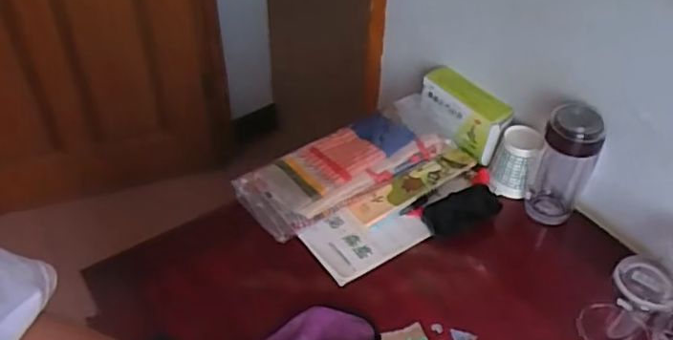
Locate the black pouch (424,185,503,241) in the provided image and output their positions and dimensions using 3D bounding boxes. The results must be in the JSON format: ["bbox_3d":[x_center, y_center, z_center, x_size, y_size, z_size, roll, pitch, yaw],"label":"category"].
[{"bbox_3d":[0.165,0.053,0.790,0.101,0.025,0.052,-20,47,-20],"label":"black pouch"}]

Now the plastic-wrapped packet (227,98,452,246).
[{"bbox_3d":[0.022,-0.009,0.851,0.318,0.055,0.122,-25,49,-25],"label":"plastic-wrapped packet"}]

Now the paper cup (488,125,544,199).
[{"bbox_3d":[0.248,-0.016,0.836,0.063,0.089,0.066,16,45,15],"label":"paper cup"}]

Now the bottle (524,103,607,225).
[{"bbox_3d":[0.292,-0.004,0.775,0.073,0.169,0.058,19,46,19],"label":"bottle"}]

